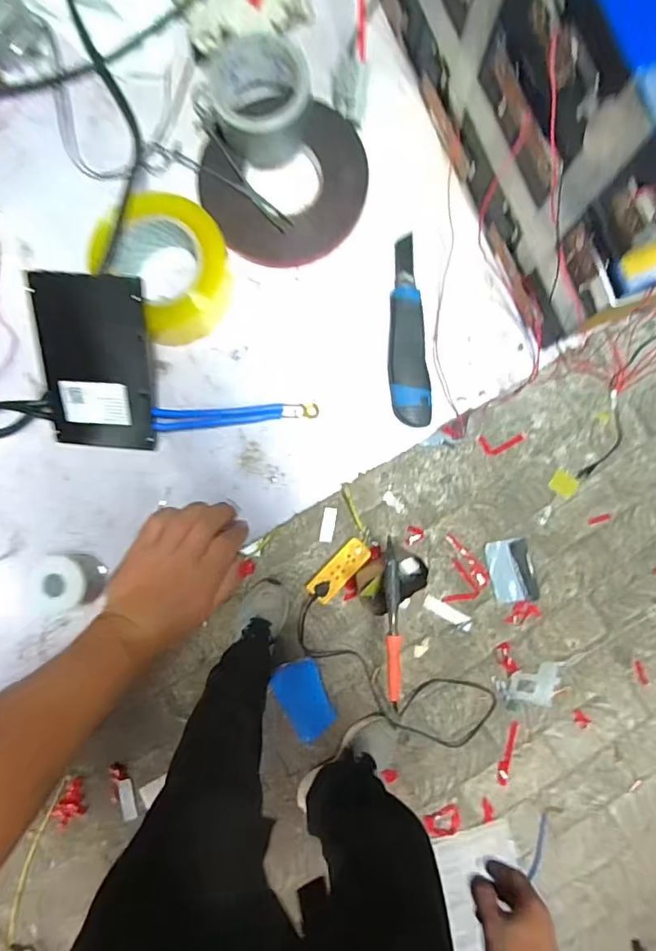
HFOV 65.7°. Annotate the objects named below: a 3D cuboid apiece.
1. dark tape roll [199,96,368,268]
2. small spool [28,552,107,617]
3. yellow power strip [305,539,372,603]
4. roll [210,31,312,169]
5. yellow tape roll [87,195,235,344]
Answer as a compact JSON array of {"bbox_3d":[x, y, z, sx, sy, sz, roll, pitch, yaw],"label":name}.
[{"bbox_3d":[-0.046,-0.301,0.523,0.165,0.024,0.162,0,91,2],"label":"dark tape roll"},{"bbox_3d":[-0.249,0.102,0.491,0.057,0.052,0.053,-4,87,0],"label":"small spool"},{"bbox_3d":[0.027,0.231,1.241,0.061,0.031,0.172,44,88,4],"label":"yellow power strip"},{"bbox_3d":[-0.066,-0.368,0.495,0.094,0.054,0.086,0,87,0],"label":"roll"},{"bbox_3d":[-0.150,-0.199,0.496,0.112,0.067,0.120,0,87,0],"label":"yellow tape roll"}]

